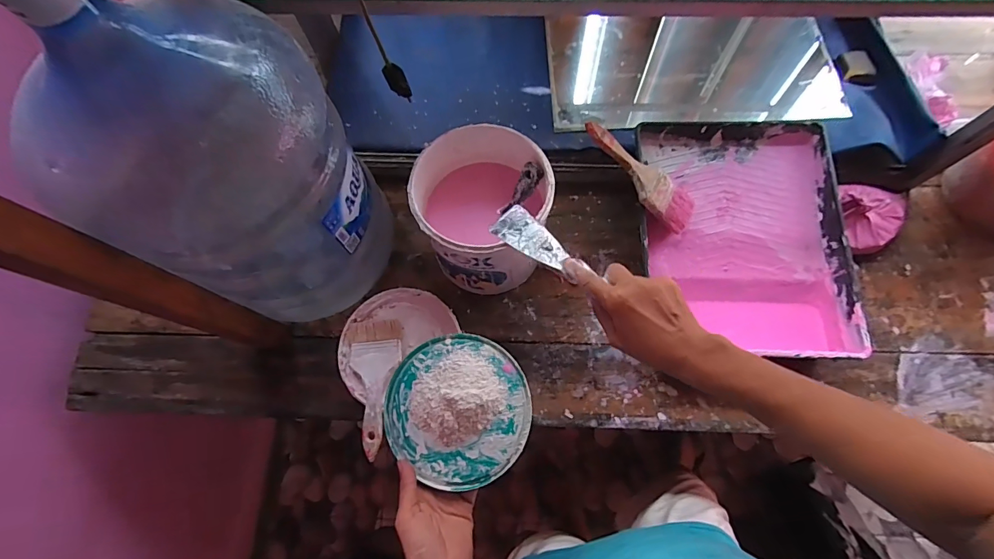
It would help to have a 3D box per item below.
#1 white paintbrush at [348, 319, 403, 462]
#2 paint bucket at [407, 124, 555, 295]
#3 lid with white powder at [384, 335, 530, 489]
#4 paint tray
[{"bbox_3d":[-0.175,0.150,0.612,0.078,0.025,0.187,-7,73,0],"label":"white paintbrush"},{"bbox_3d":[-0.020,-0.098,0.610,0.174,0.172,0.193,-24,74,-6],"label":"paint bucket"},{"bbox_3d":[-0.045,0.138,0.460,0.156,0.040,0.155,0,73,2],"label":"lid with white powder"},{"bbox_3d":[0.352,-0.065,0.639,0.268,0.076,0.355,0,73,2],"label":"paint tray"}]

